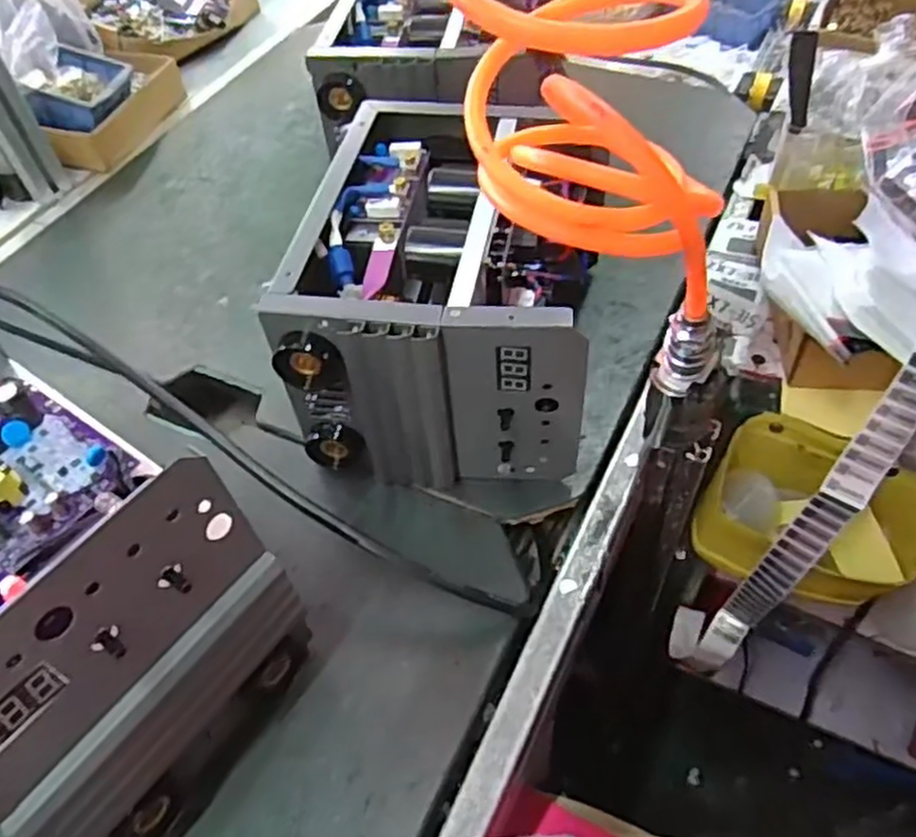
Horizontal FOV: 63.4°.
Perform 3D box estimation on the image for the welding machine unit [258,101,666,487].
[{"bbox_3d":[-0.002,-0.079,0.531,0.189,0.158,0.224,7,53,9],"label":"welding machine unit"}]

